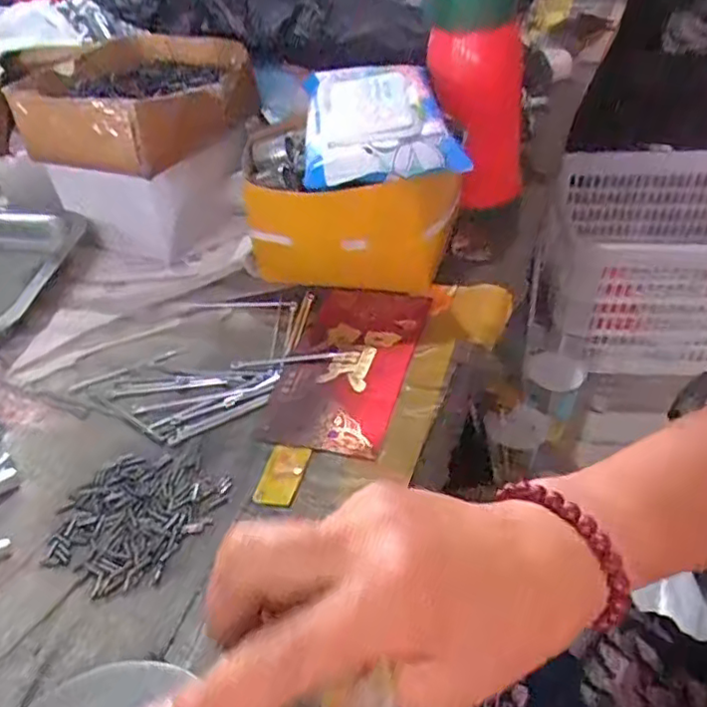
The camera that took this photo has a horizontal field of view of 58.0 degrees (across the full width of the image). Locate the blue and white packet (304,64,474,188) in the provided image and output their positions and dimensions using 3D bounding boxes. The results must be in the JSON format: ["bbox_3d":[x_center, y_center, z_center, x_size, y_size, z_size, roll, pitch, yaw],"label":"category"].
[{"bbox_3d":[0.018,-0.178,0.480,0.107,0.031,0.150,-4,42,1],"label":"blue and white packet"}]

